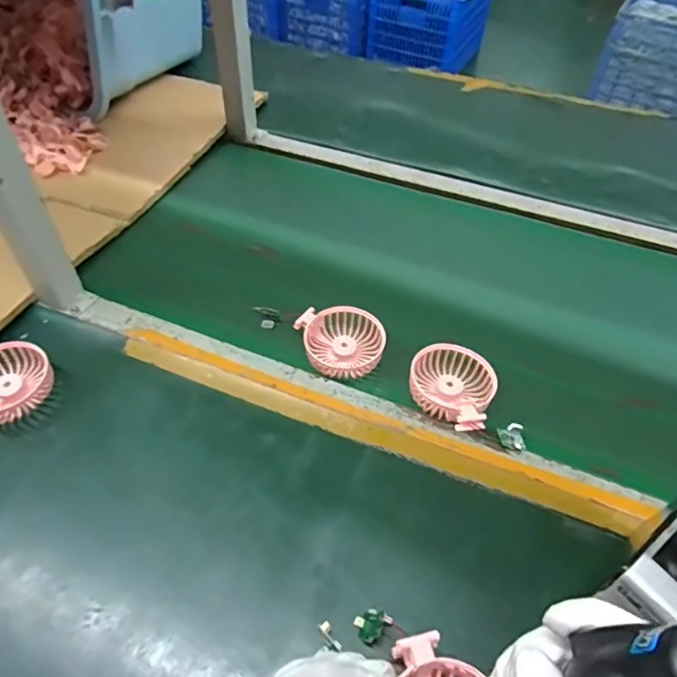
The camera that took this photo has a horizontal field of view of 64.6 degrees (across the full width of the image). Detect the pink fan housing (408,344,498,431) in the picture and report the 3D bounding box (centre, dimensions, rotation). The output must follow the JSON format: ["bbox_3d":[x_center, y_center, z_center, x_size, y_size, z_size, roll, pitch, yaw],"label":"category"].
[{"bbox_3d":[0.125,0.049,0.573,0.084,0.038,0.102,-33,59,-26],"label":"pink fan housing"}]

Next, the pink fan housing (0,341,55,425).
[{"bbox_3d":[-0.355,0.044,0.569,0.088,0.031,0.085,1,50,-1],"label":"pink fan housing"}]

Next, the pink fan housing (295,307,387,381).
[{"bbox_3d":[0.006,0.004,0.614,0.087,0.030,0.087,-14,52,-13],"label":"pink fan housing"}]

